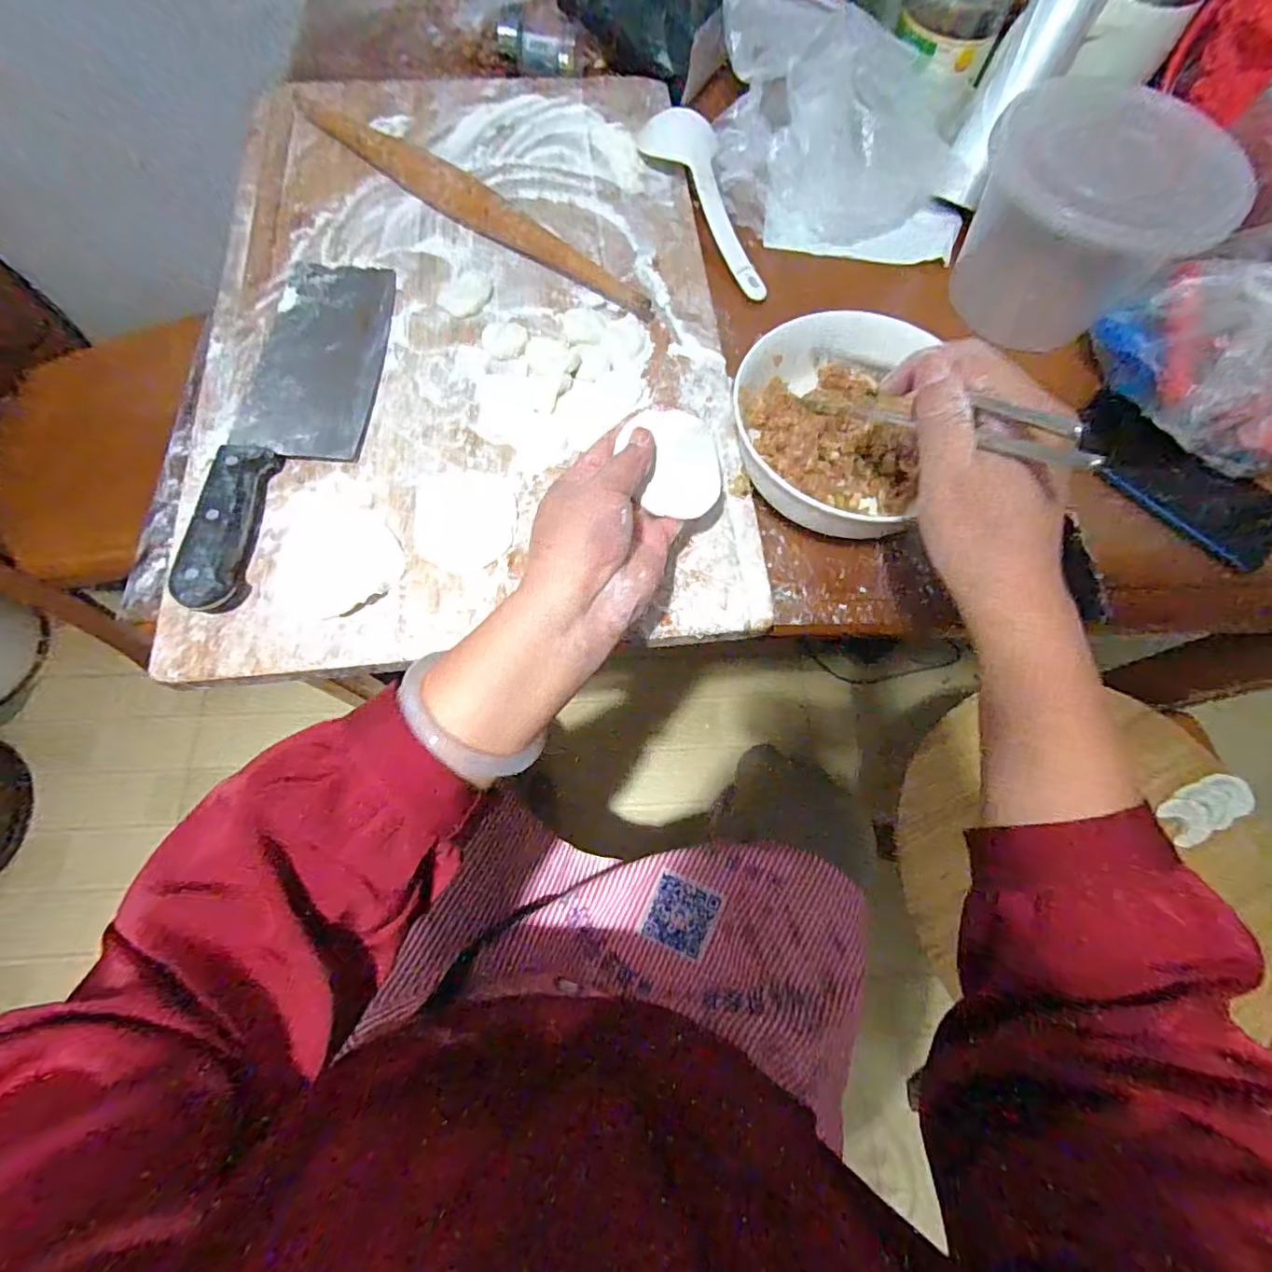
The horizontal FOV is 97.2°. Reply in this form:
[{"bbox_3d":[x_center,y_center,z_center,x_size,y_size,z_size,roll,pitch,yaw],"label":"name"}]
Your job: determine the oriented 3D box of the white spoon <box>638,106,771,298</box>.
[{"bbox_3d":[0.060,-0.392,0.508,0.065,0.036,0.209,-17,72,-8],"label":"white spoon"}]

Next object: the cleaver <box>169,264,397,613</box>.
[{"bbox_3d":[-0.239,-0.162,0.398,0.089,0.027,0.305,-1,70,1],"label":"cleaver"}]

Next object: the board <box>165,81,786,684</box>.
[{"bbox_3d":[-0.136,-0.263,0.449,0.400,0.029,0.596,-6,70,-1],"label":"board"}]

